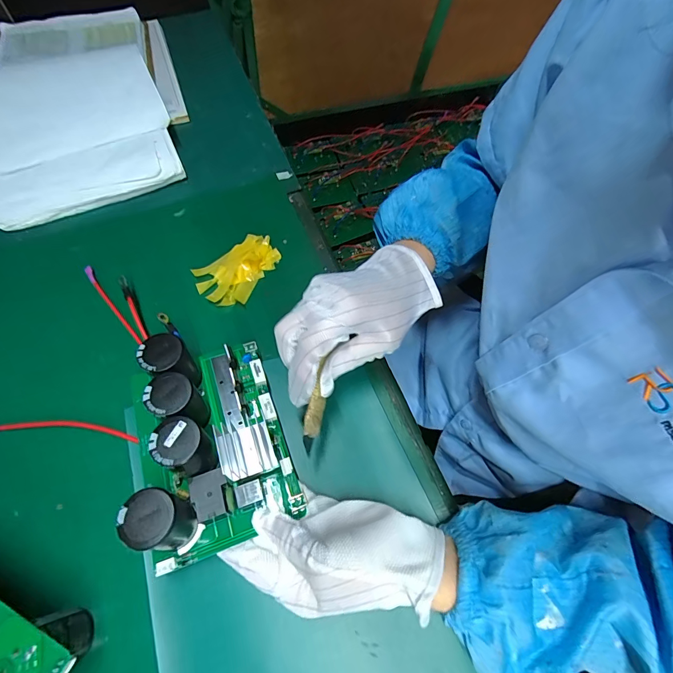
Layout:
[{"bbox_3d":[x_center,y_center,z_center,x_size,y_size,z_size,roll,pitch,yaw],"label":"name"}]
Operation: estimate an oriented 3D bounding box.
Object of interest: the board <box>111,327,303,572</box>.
[{"bbox_3d":[-0.100,0.072,0.280,0.108,0.061,0.154,-19,64,-11],"label":"board"}]

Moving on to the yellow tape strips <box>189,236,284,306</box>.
[{"bbox_3d":[-0.104,-0.076,0.402,0.064,0.014,0.094,38,68,17],"label":"yellow tape strips"}]

